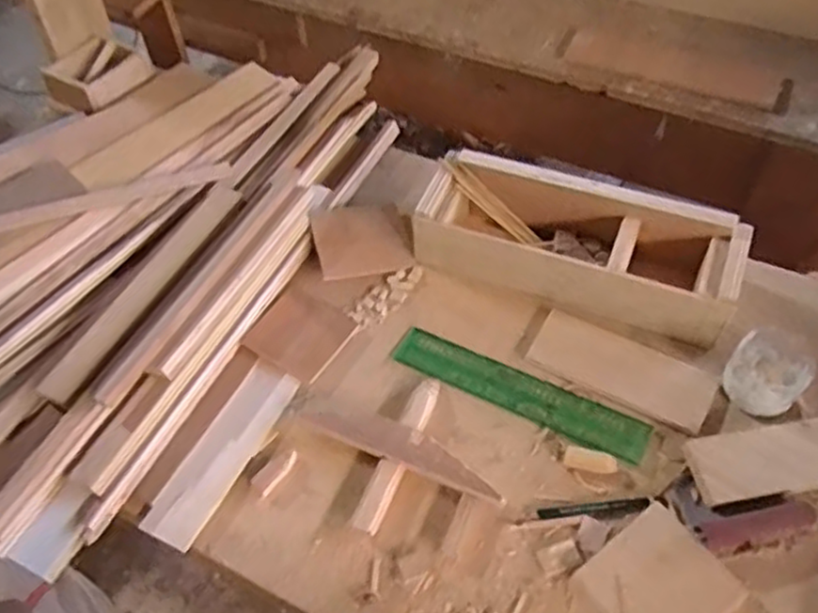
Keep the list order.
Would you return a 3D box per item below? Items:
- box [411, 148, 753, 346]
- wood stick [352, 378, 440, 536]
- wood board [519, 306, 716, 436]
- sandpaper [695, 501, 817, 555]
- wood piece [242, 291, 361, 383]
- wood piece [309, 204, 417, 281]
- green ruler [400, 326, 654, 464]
[{"bbox_3d":[0.171,-0.064,0.736,0.316,0.076,0.120,17,59,14],"label":"box"},{"bbox_3d":[-0.008,0.130,0.649,0.025,0.022,0.157,18,57,16],"label":"wood stick"},{"bbox_3d":[0.203,0.059,0.688,0.168,0.012,0.066,23,59,19],"label":"wood board"},{"bbox_3d":[0.289,0.184,0.597,0.100,0.009,0.025,-12,54,-5],"label":"sandpaper"},{"bbox_3d":[-0.110,0.028,0.720,0.086,0.004,0.081,24,59,20],"label":"wood piece"},{"bbox_3d":[-0.052,-0.074,0.790,0.102,0.007,0.088,-9,60,-18],"label":"wood piece"},{"bbox_3d":[0.105,0.082,0.689,0.246,0.006,0.046,22,56,17],"label":"green ruler"}]

